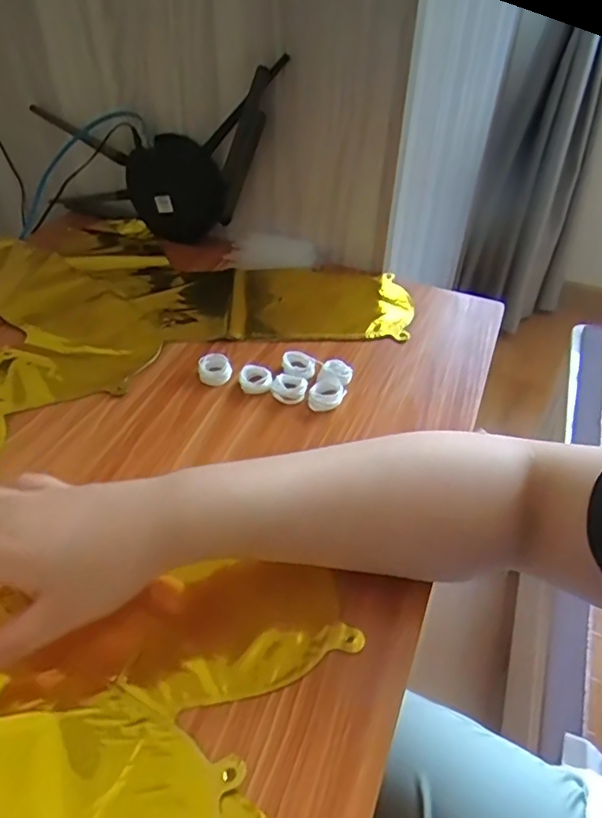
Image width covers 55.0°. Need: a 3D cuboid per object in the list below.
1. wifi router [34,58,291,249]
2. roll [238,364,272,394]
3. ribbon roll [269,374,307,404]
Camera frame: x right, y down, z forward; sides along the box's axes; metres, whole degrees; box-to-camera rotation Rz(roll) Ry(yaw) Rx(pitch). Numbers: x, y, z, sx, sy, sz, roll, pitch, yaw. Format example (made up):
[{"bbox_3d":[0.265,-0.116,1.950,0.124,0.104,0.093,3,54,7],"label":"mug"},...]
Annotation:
[{"bbox_3d":[-0.165,-0.277,0.661,0.348,0.168,0.034,-3,37,30],"label":"wifi router"},{"bbox_3d":[-0.040,-0.026,0.505,0.028,0.010,0.030,2,43,-2],"label":"roll"},{"bbox_3d":[-0.010,-0.020,0.499,0.030,0.008,0.028,2,43,-2],"label":"ribbon roll"}]

